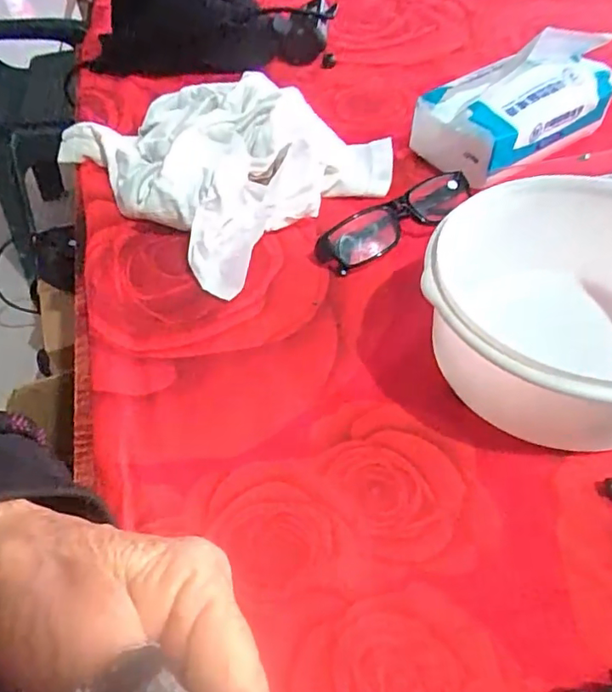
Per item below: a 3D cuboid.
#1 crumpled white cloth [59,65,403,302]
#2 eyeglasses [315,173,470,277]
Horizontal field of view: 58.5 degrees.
[{"bbox_3d":[-0.079,-0.179,0.483,0.267,0.056,0.229,33,58,28],"label":"crumpled white cloth"},{"bbox_3d":[0.068,-0.099,0.423,0.129,0.030,0.038,-29,53,-21],"label":"eyeglasses"}]

